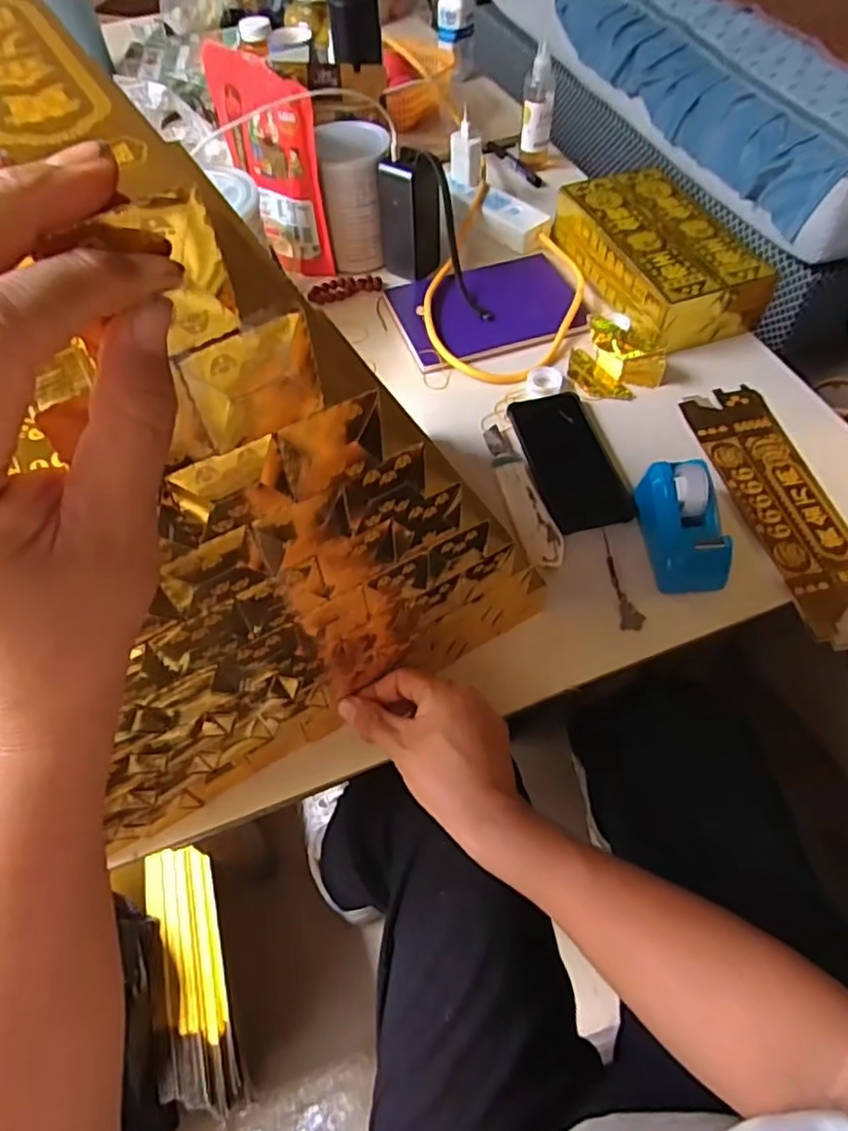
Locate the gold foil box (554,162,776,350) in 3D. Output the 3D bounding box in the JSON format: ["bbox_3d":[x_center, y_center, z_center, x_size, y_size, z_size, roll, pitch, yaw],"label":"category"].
[{"bbox_3d":[0.265,-0.362,0.749,0.139,0.067,0.247,-18,58,-9],"label":"gold foil box"}]

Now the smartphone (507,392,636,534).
[{"bbox_3d":[0.139,-0.102,0.612,0.075,0.014,0.158,-12,58,-5],"label":"smartphone"}]

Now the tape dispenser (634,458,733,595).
[{"bbox_3d":[0.220,-0.035,0.543,0.057,0.060,0.109,-7,57,-1],"label":"tape dispenser"}]

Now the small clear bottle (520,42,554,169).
[{"bbox_3d":[0.157,-0.628,0.882,0.041,0.133,0.044,6,58,7],"label":"small clear bottle"}]

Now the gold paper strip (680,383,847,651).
[{"bbox_3d":[0.333,-0.059,0.595,0.087,0.010,0.287,-9,57,-3],"label":"gold paper strip"}]

